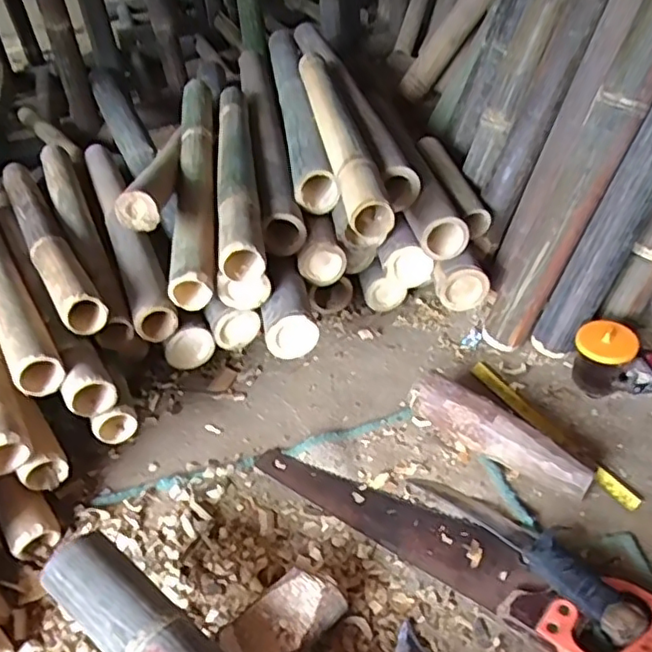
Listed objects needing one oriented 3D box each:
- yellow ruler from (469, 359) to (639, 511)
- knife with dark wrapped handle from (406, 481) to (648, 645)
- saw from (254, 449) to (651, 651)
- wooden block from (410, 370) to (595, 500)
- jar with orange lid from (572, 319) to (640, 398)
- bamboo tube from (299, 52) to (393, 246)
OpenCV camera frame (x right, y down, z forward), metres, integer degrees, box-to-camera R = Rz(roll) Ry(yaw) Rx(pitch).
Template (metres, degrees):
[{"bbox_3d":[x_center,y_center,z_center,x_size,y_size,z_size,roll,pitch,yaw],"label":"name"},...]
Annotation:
[{"bbox_3d":[0.304,0.140,0.850,0.028,0.010,0.294,-23,44,-20],"label":"yellow ruler"},{"bbox_3d":[0.221,0.248,0.706,0.058,0.031,0.290,-30,33,-27],"label":"knife with dark wrapped handle"},{"bbox_3d":[0.131,0.244,0.727,0.499,0.033,0.104,24,48,29],"label":"saw"},{"bbox_3d":[0.225,0.145,0.808,0.244,0.066,0.055,27,50,32],"label":"wooden block"},{"bbox_3d":[0.392,0.048,0.876,0.072,0.103,0.066,-3,40,2],"label":"jar with orange lid"},{"bbox_3d":[0.016,-0.345,1.048,0.061,0.061,0.641,-8,39,-4],"label":"bamboo tube"}]

